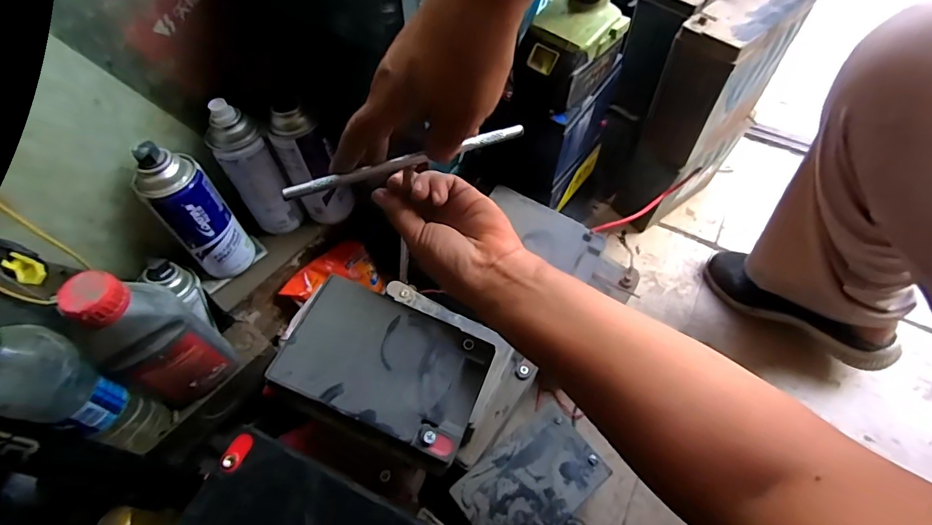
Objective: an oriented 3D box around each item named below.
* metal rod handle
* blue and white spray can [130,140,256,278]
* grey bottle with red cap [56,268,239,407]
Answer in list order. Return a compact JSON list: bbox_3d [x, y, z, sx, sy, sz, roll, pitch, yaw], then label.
[{"bbox_3d":[-0.039,-0.073,0.335,0.179,0.012,0.010,-19,60,-15],"label":"metal rod handle"},{"bbox_3d":[-0.273,-0.049,0.475,0.062,0.155,0.053,-37,64,-20],"label":"blue and white spray can"},{"bbox_3d":[-0.291,0.076,0.443,0.055,0.202,0.084,39,66,22],"label":"grey bottle with red cap"}]

